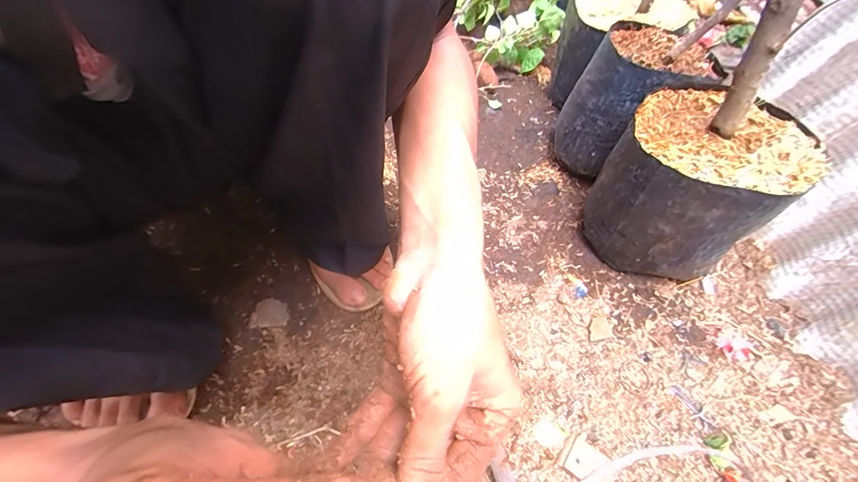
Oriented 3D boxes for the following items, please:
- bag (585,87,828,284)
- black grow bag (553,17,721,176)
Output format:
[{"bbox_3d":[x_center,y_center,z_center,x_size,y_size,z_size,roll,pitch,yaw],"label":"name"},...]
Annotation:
[{"bbox_3d":[0.274,-0.053,0.418,0.154,0.184,0.145,28,60,13],"label":"bag"},{"bbox_3d":[0.267,-0.186,0.490,0.153,0.146,0.146,-19,61,-15],"label":"black grow bag"}]

